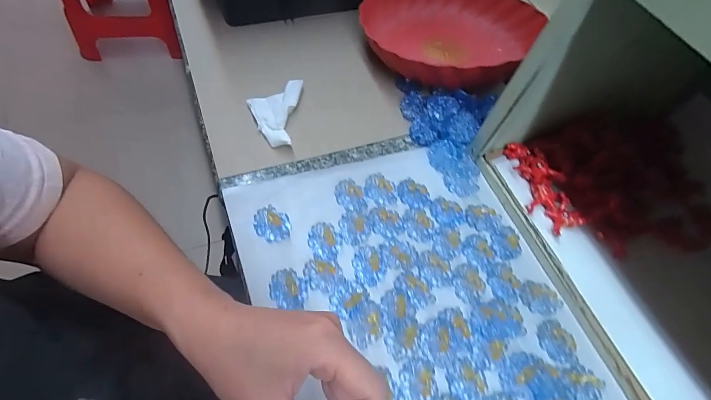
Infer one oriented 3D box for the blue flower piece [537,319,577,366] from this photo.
[{"bbox_3d":[0.182,0.128,0.320,0.028,0.007,0.037,-4,61,-7],"label":"blue flower piece"}]

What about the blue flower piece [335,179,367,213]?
[{"bbox_3d":[-0.005,-0.003,0.370,0.029,0.007,0.038,-15,63,-13],"label":"blue flower piece"}]

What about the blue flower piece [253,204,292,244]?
[{"bbox_3d":[-0.079,0.024,0.341,0.038,0.006,0.031,41,72,5],"label":"blue flower piece"}]

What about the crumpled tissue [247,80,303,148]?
[{"bbox_3d":[-0.095,-0.099,0.405,0.054,0.018,0.091,8,57,-6],"label":"crumpled tissue"}]

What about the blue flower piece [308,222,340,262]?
[{"bbox_3d":[-0.030,0.040,0.341,0.029,0.004,0.039,-23,65,-16],"label":"blue flower piece"}]

